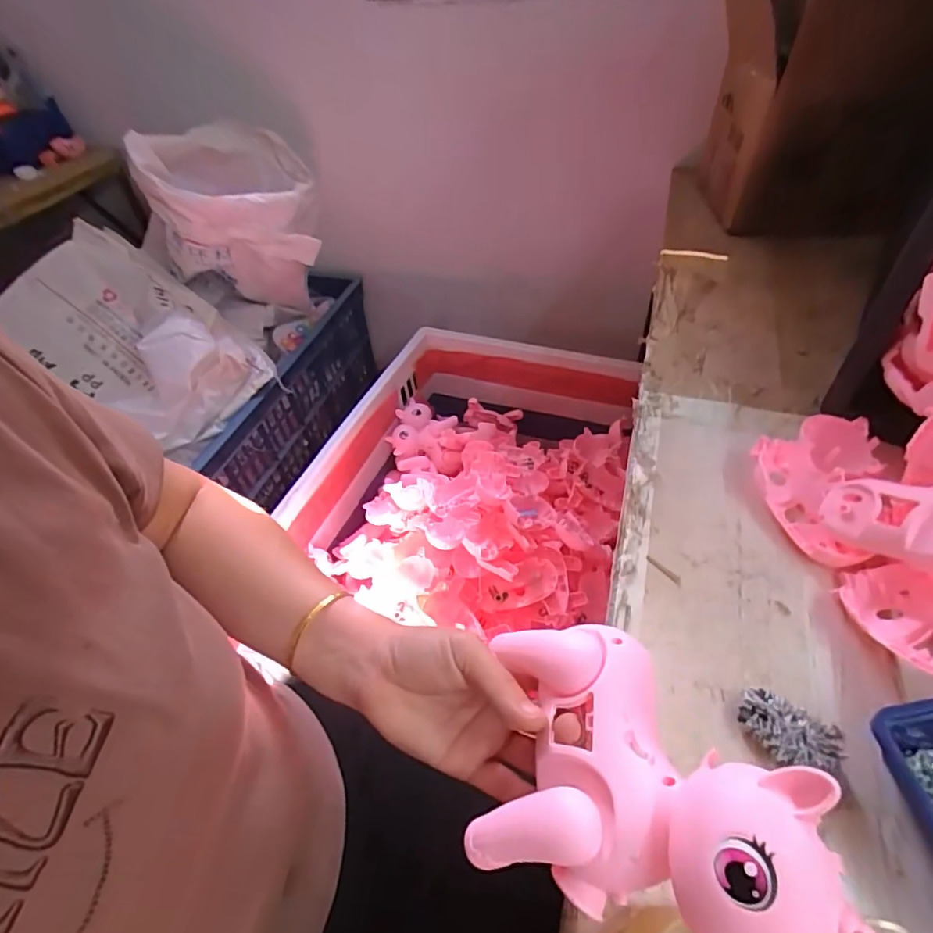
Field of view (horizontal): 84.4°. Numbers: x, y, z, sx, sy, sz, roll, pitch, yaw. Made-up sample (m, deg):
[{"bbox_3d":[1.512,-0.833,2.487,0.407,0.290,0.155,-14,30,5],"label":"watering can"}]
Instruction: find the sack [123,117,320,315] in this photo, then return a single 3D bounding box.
[{"bbox_3d":[-0.463,-0.482,1.060,0.291,0.352,0.186,-15,48,-9],"label":"sack"}]

